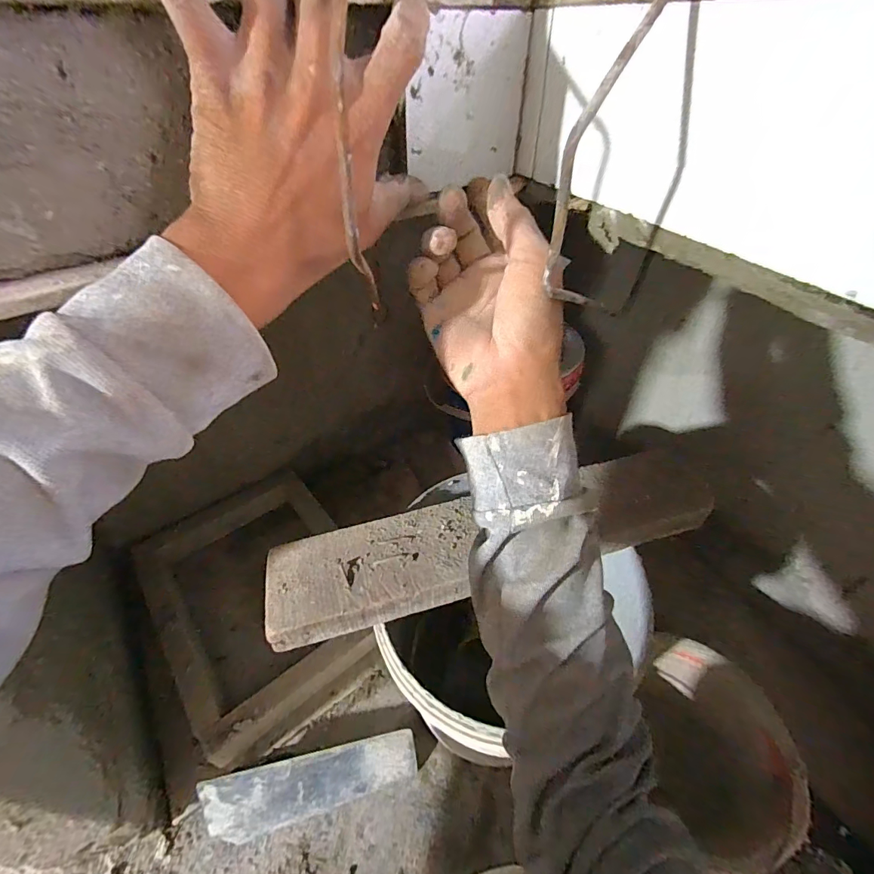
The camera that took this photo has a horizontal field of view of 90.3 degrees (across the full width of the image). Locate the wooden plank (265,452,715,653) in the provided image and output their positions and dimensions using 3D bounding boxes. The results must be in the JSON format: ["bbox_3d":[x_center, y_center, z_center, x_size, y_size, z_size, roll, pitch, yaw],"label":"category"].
[{"bbox_3d":[0.068,0.112,0.482,0.491,0.047,0.107,-13,48,-10],"label":"wooden plank"}]

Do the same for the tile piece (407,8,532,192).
[{"bbox_3d":[0.020,-0.206,0.269,0.090,0.081,0.004,-28,50,-26],"label":"tile piece"}]

